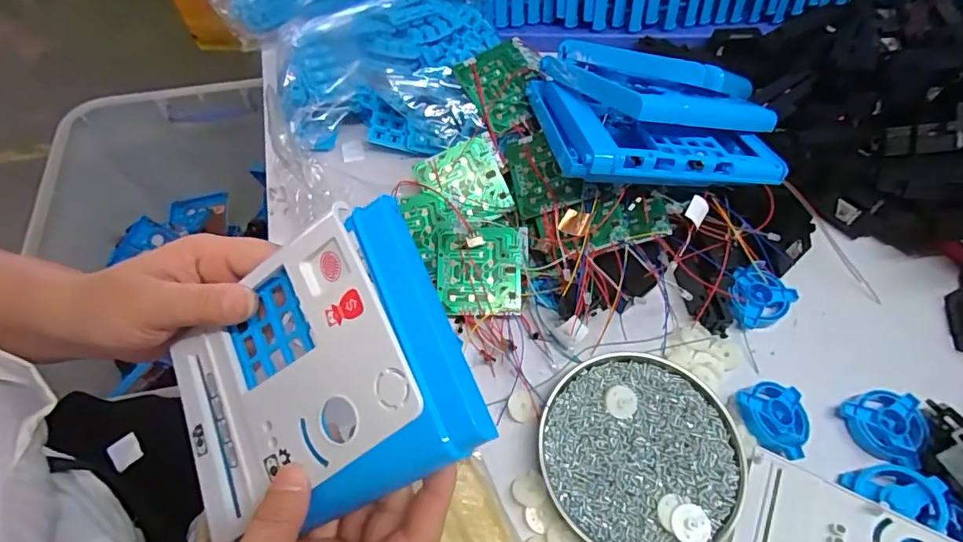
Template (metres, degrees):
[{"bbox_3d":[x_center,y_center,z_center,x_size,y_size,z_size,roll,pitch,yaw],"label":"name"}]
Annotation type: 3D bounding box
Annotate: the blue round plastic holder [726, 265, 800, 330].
[{"bbox_3d":[0.224,0.023,0.425,0.051,0.015,0.051,41,79,4],"label":"blue round plastic holder"}]

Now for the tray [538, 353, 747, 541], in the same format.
[{"bbox_3d":[0.110,0.121,0.351,0.134,0.020,0.131,0,59,0],"label":"tray"}]

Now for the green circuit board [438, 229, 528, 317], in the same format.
[{"bbox_3d":[0.000,0.001,0.421,0.070,0.004,0.069,-1,81,2],"label":"green circuit board"}]

